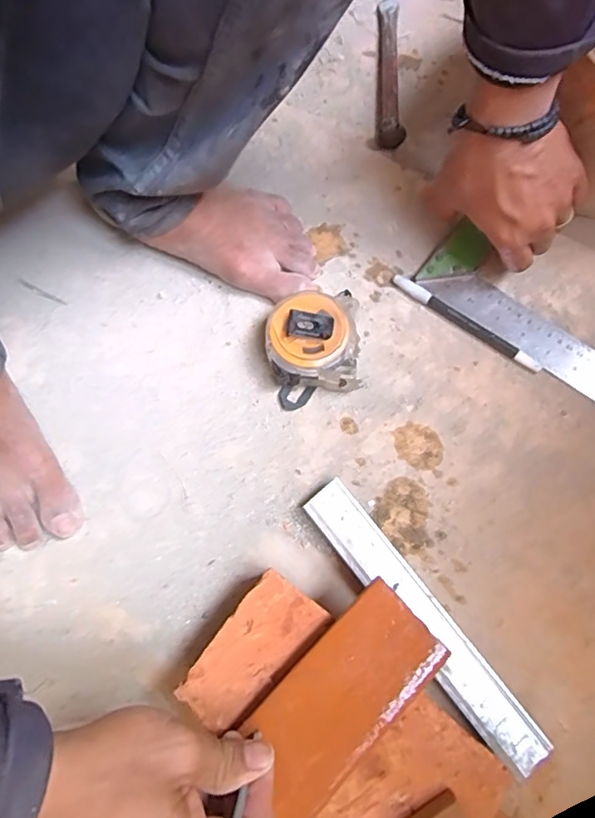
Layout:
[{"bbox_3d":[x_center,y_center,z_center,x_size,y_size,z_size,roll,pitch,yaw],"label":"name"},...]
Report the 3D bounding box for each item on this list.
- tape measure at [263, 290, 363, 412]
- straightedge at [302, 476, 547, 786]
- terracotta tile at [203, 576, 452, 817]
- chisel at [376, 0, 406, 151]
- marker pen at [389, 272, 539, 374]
[{"bbox_3d":[0.014,-0.050,0.431,0.076,0.043,0.076,-15,72,-6],"label":"tape measure"},{"bbox_3d":[0.085,0.148,0.378,0.035,0.021,0.221,-36,75,-12],"label":"straightedge"},{"bbox_3d":[0.023,0.172,0.310,0.133,0.015,0.063,-42,77,-14],"label":"terracotta tile"},{"bbox_3d":[0.092,-0.351,0.539,0.024,0.018,0.191,1,71,-1],"label":"chisel"},{"bbox_3d":[0.144,-0.075,0.456,0.144,0.009,0.009,37,74,11],"label":"marker pen"}]

